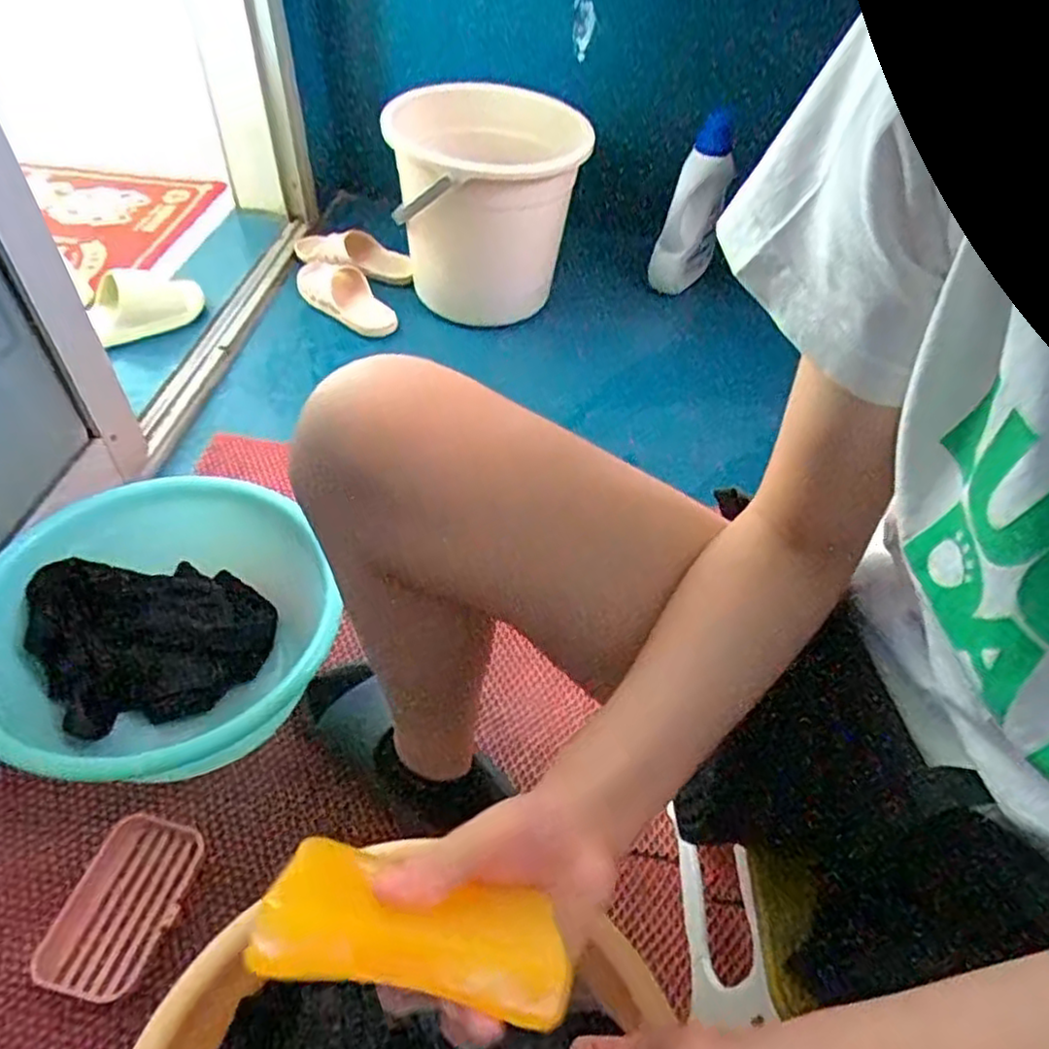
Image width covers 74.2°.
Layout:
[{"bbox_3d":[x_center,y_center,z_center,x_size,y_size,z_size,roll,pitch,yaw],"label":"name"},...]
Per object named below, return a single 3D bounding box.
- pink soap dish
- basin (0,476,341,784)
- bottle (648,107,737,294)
[{"bbox_3d":[-0.340,0.325,0.595,0.090,0.031,0.133,10,49,5],"label":"pink soap dish"},{"bbox_3d":[-0.348,0.119,0.699,0.282,0.162,0.302,2,49,-2],"label":"basin"},{"bbox_3d":[0.304,-0.560,1.230,0.086,0.296,0.103,23,30,15],"label":"bottle"}]

